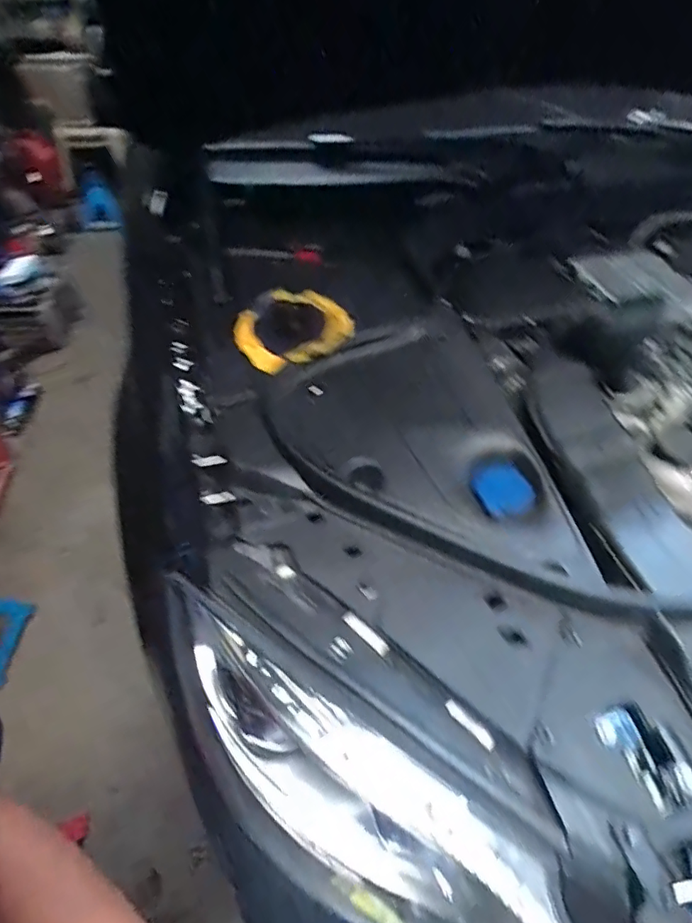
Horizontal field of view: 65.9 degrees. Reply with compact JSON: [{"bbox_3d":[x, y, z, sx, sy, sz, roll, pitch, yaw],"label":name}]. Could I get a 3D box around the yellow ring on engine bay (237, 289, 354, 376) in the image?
[{"bbox_3d":[-0.079,-0.204,0.807,0.175,0.034,0.159,-10,48,-15],"label":"yellow ring on engine bay"}]

